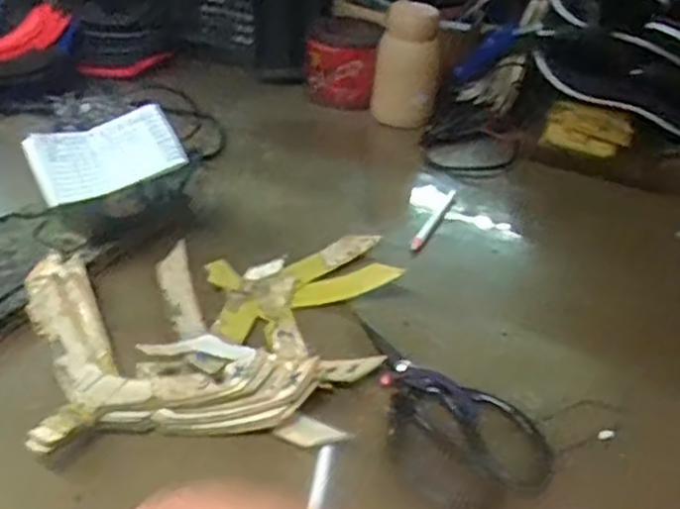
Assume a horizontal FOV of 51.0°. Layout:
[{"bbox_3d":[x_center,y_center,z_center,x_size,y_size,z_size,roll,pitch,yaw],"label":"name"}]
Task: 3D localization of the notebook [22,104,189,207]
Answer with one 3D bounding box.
[{"bbox_3d":[-0.182,-0.079,0.558,0.108,0.012,0.060,-23,76,-25],"label":"notebook"}]

